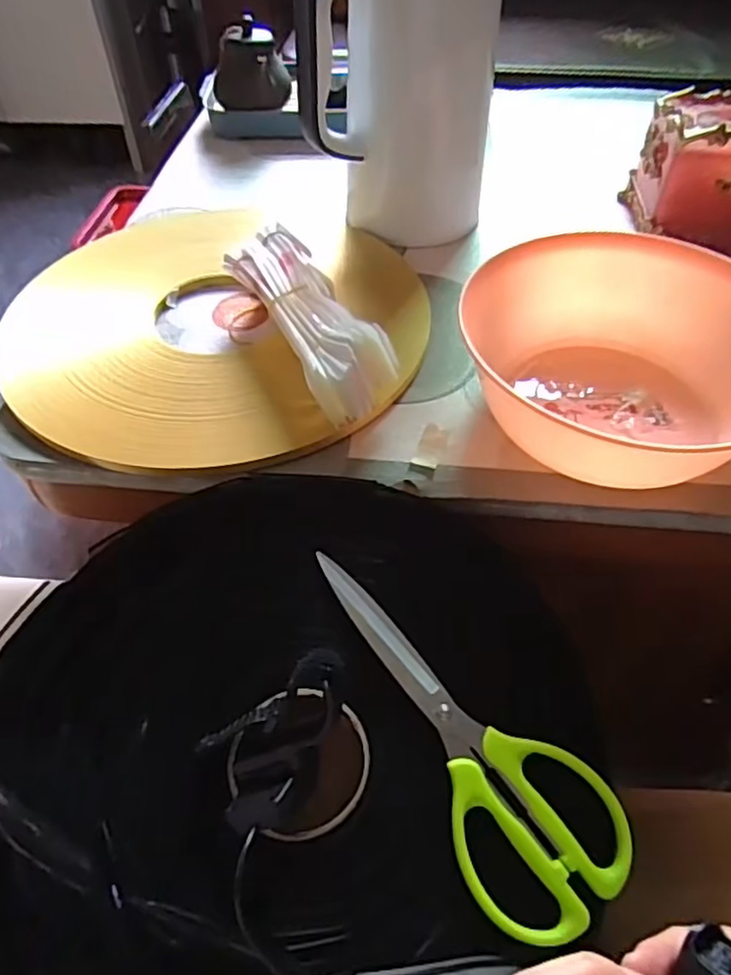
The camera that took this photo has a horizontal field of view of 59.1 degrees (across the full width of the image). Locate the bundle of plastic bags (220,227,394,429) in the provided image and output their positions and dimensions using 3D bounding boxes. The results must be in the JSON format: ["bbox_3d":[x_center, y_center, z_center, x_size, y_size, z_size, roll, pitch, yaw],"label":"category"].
[{"bbox_3d":[-0.049,-0.143,0.538,0.077,0.067,0.218,-21,53,-16],"label":"bundle of plastic bags"}]

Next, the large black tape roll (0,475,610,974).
[{"bbox_3d":[-0.039,0.142,0.373,0.350,0.030,0.320,1,64,-2],"label":"large black tape roll"}]

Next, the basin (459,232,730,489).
[{"bbox_3d":[0.190,-0.106,0.496,0.196,0.084,0.221,-29,55,-22],"label":"basin"}]

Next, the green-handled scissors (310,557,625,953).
[{"bbox_3d":[0.052,0.139,0.386,0.091,0.015,0.242,-31,69,-23],"label":"green-handled scissors"}]

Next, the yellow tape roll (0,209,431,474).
[{"bbox_3d":[-0.137,-0.158,0.589,0.372,0.011,0.360,0,50,0],"label":"yellow tape roll"}]

